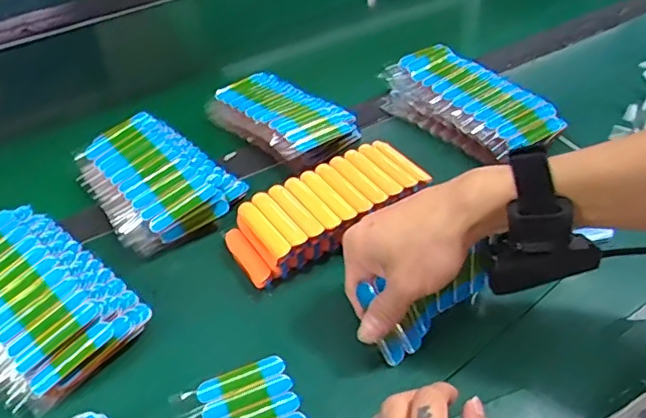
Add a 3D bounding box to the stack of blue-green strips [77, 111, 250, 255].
[{"bbox_3d":[-0.153,-0.031,0.528,0.115,0.039,0.169,-30,49,-25],"label":"stack of blue-green strips"}]

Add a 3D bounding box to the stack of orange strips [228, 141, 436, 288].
[{"bbox_3d":[0.007,0.001,0.483,0.168,0.043,0.071,-26,47,-22],"label":"stack of orange strips"}]

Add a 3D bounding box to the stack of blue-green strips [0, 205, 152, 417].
[{"bbox_3d":[-0.219,0.067,0.432,0.161,0.041,0.106,31,53,31],"label":"stack of blue-green strips"}]

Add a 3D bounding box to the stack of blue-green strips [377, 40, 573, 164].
[{"bbox_3d":[0.140,-0.108,0.579,0.099,0.034,0.170,-25,47,-21],"label":"stack of blue-green strips"}]

